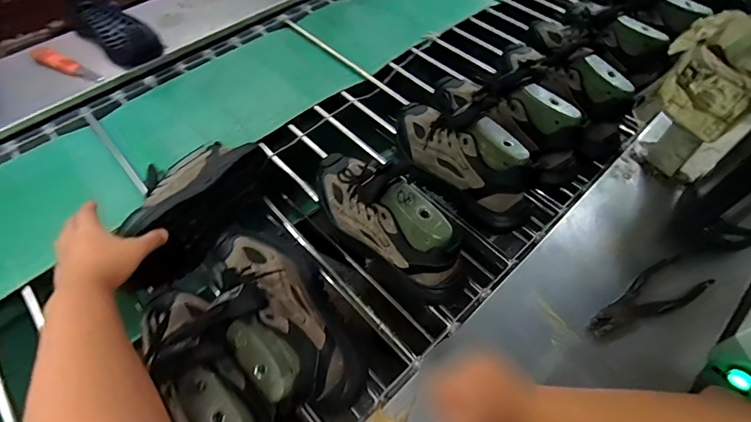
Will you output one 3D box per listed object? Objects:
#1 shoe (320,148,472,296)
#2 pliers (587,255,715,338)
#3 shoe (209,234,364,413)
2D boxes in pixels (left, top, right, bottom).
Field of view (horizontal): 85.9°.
[{"bbox_3d":[0.010,0.002,0.572,0.096,0.153,0.285,-27,59,-22],"label":"shoe"},{"bbox_3d":[0.364,0.115,0.539,0.199,0.020,0.060,-24,61,-15],"label":"pliers"},{"bbox_3d":[-0.121,0.115,0.495,0.121,0.111,0.259,-27,61,-16],"label":"shoe"}]

